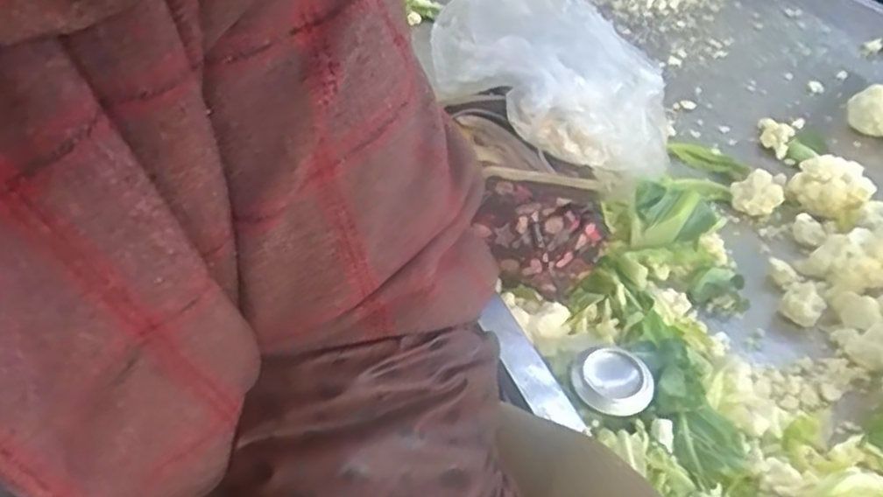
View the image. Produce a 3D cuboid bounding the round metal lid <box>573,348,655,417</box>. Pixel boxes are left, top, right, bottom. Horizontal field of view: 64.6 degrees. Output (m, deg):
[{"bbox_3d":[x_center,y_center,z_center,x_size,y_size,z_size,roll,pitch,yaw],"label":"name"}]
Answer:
[{"bbox_3d":[0.136,0.103,0.548,0.059,0.015,0.058,4,40,-3],"label":"round metal lid"}]

